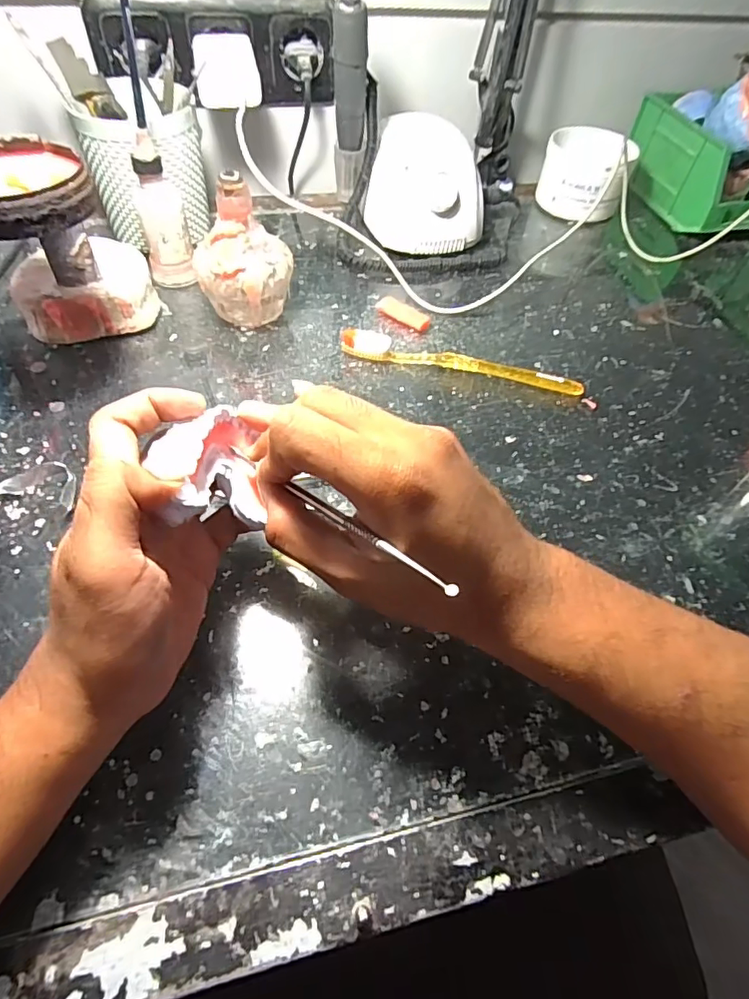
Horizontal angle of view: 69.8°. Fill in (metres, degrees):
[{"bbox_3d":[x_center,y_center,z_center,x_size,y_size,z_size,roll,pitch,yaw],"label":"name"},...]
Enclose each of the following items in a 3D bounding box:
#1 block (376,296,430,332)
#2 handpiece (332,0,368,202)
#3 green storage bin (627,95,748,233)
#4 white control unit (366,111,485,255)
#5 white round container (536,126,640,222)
[{"bbox_3d":[0.024,-0.159,0.461,0.050,0.011,0.017,31,58,16],"label":"block"},{"bbox_3d":[-0.021,-0.345,0.461,0.029,0.164,0.024,6,54,-1],"label":"handpiece"},{"bbox_3d":[0.360,-0.365,0.592,0.107,0.078,0.172,-10,56,-12],"label":"green storage bin"},{"bbox_3d":[0.051,-0.302,0.523,0.113,0.079,0.123,6,54,-1],"label":"white control unit"},{"bbox_3d":[0.225,-0.349,0.579,0.092,0.073,0.086,18,55,8],"label":"white round container"}]

